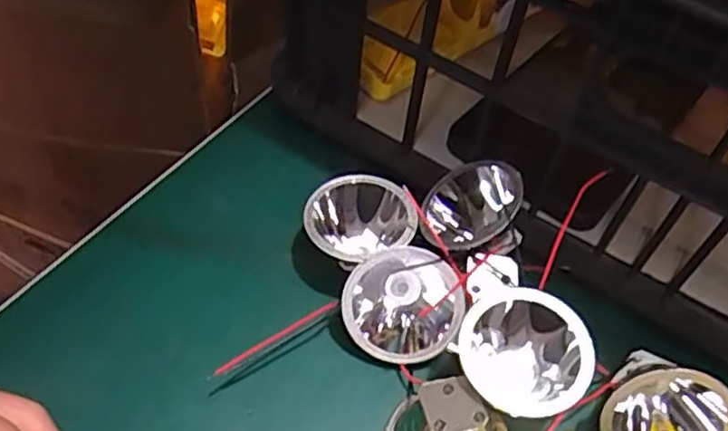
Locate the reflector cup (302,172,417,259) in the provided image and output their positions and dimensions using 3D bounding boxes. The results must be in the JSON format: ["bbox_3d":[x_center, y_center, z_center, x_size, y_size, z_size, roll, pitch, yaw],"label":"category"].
[{"bbox_3d":[-0.003,0.005,0.287,0.042,0.028,0.037,-20,56,-20],"label":"reflector cup"}]

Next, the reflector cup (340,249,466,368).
[{"bbox_3d":[0.016,0.033,0.270,0.043,0.044,0.028,23,9,6],"label":"reflector cup"}]

